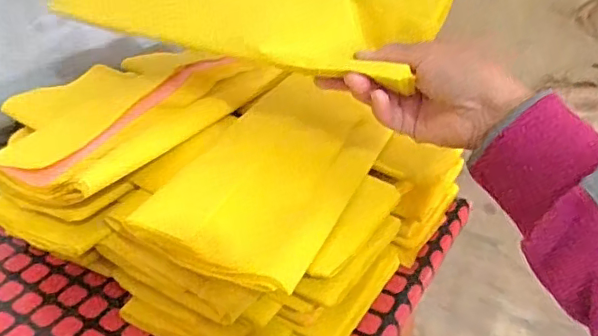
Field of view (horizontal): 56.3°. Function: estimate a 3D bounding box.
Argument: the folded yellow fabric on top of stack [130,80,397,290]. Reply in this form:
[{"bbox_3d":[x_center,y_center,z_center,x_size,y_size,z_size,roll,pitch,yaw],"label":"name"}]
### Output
[{"bbox_3d":[-0.016,-0.002,0.446,0.128,0.028,0.232,16,36,21],"label":"folded yellow fabric on top of stack"}]

